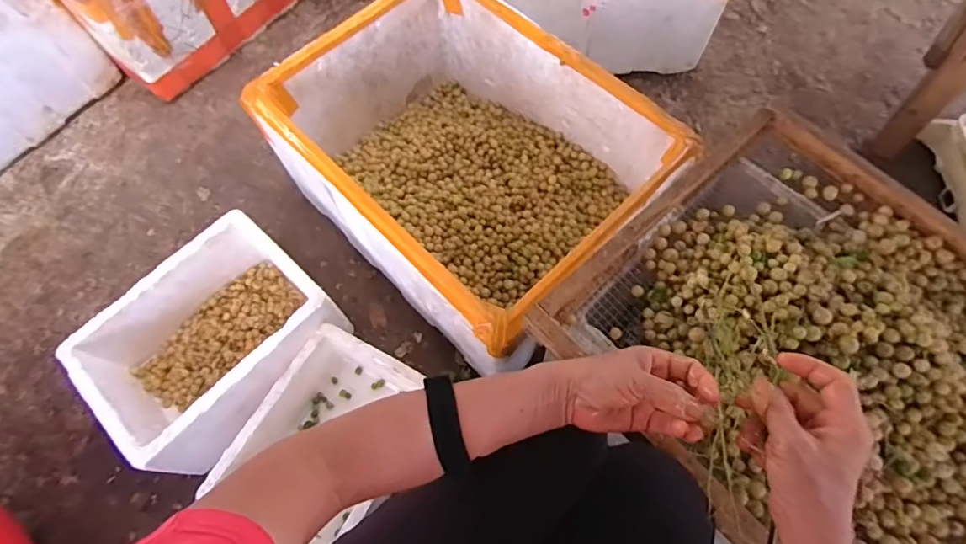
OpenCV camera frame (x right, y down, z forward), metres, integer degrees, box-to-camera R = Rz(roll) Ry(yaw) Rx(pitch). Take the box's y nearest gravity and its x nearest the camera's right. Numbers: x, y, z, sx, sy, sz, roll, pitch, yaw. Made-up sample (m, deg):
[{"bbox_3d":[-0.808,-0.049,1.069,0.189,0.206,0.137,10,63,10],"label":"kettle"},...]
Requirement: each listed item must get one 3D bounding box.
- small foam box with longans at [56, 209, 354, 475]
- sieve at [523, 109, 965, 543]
[{"bbox_3d":[-0.419,0.115,0.802,0.258,0.152,0.321,41,73,19],"label":"small foam box with longans"},{"bbox_3d":[0.414,0.108,0.545,0.456,0.086,0.564,-40,69,-15],"label":"sieve"}]

